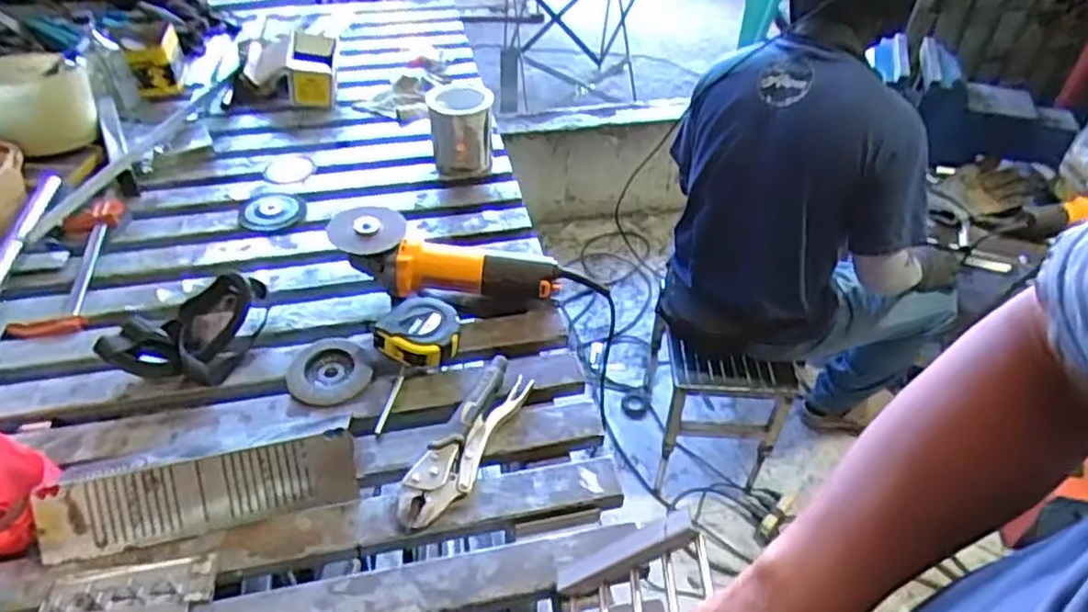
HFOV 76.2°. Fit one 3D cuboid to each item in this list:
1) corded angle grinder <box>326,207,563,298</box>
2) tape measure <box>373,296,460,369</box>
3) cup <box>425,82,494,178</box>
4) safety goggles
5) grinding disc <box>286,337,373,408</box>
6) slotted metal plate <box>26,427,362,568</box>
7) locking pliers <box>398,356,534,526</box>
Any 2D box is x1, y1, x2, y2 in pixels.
[{"bbox_3d":[-0.124,-0.053,0.883,0.285,0.098,0.090,10,43,8],"label":"corded angle grinder"},{"bbox_3d":[-0.145,0.031,0.813,0.087,0.052,0.072,17,45,15],"label":"tape measure"},{"bbox_3d":[-0.132,-0.286,1.109,0.099,0.119,0.106,-4,43,-7],"label":"cup"},{"bbox_3d":[-0.407,0.023,0.802,0.122,0.071,0.160,2,43,-1],"label":"safety goggles"},{"bbox_3d":[-0.246,0.074,0.796,0.091,0.016,0.089,2,43,-1],"label":"grinding disc"},{"bbox_3d":[-0.324,0.177,0.659,0.277,0.068,0.011,-9,6,-14],"label":"slotted metal plate"},{"bbox_3d":[-0.082,0.138,0.720,0.056,0.034,0.202,22,46,19],"label":"locking pliers"}]

